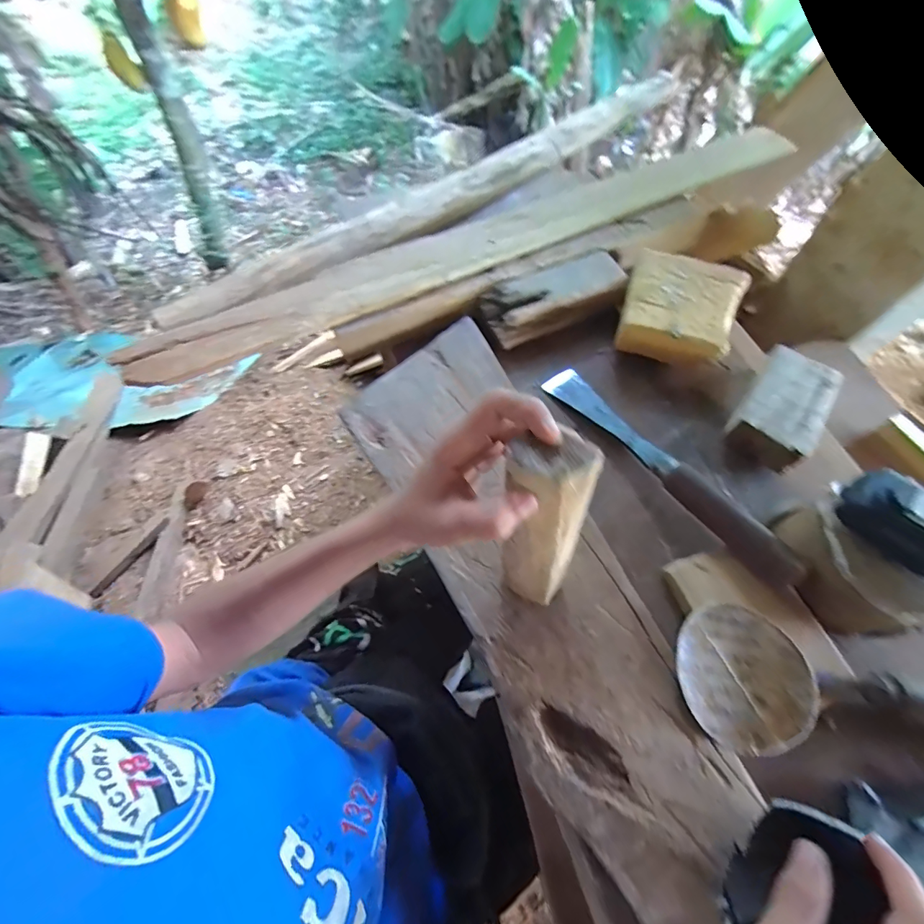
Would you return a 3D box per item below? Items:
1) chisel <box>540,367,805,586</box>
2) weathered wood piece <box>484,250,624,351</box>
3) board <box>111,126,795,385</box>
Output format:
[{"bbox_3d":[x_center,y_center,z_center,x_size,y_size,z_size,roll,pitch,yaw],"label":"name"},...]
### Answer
[{"bbox_3d":[0.173,-0.002,0.397,0.038,0.022,0.270,-31,56,-12],"label":"chisel"},{"bbox_3d":[0.101,-0.178,0.476,0.159,0.031,0.062,-24,67,-10],"label":"weathered wood piece"},{"bbox_3d":[0.039,-0.258,0.498,0.795,0.025,0.079,-26,67,-10],"label":"board"}]

